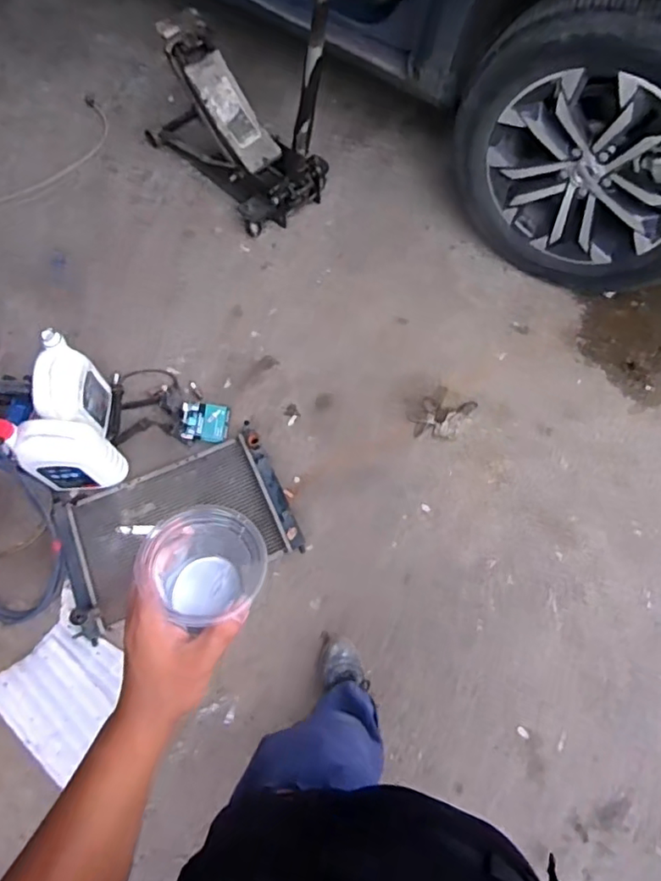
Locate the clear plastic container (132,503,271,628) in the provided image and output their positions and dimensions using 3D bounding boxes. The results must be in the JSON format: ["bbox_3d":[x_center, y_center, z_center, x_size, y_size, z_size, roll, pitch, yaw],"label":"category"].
[{"bbox_3d":[-0.094,0.099,0.439,0.087,0.075,0.076,-3,65,-3],"label":"clear plastic container"}]

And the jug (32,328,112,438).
[{"bbox_3d":[-0.642,-0.119,1.436,0.103,0.283,0.217,-7,66,-2],"label":"jug"}]

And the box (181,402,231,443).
[{"bbox_3d":[-0.336,-0.049,1.529,0.127,0.038,0.114,4,66,3],"label":"box"}]

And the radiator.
[{"bbox_3d":[-0.392,0.206,1.406,0.566,0.065,0.354,-24,68,-9],"label":"radiator"}]

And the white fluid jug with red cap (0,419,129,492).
[{"bbox_3d":[-0.631,0.038,1.361,0.201,0.268,0.088,-11,66,-4],"label":"white fluid jug with red cap"}]

